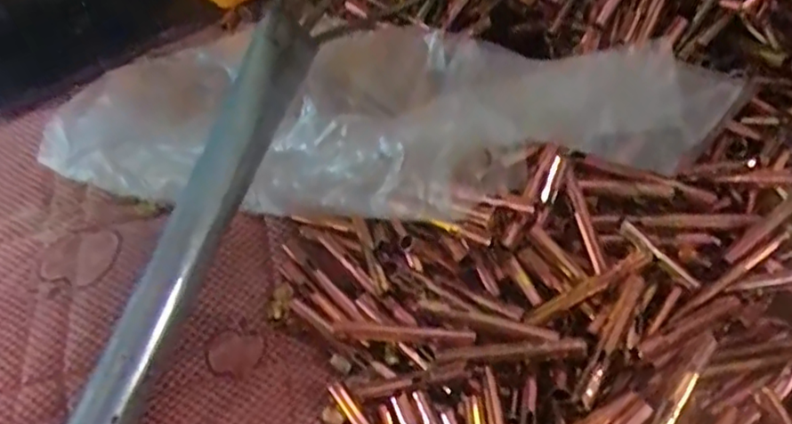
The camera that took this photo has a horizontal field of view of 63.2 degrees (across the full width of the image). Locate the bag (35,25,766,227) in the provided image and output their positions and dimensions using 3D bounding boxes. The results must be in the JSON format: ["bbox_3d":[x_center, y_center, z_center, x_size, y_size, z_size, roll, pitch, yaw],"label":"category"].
[{"bbox_3d":[-0.012,-0.048,0.321,0.326,0.045,0.118,4,52,10],"label":"bag"}]

